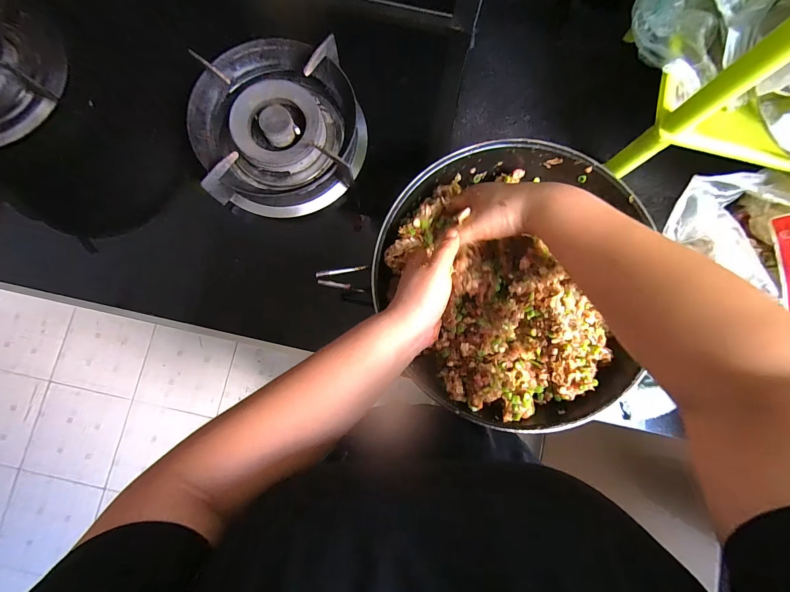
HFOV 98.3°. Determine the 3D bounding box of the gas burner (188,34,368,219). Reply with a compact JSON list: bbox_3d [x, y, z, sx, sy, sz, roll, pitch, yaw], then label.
[{"bbox_3d":[-0.151,-0.227,0.452,0.208,0.073,0.213,0,83,-1],"label":"gas burner"}]

